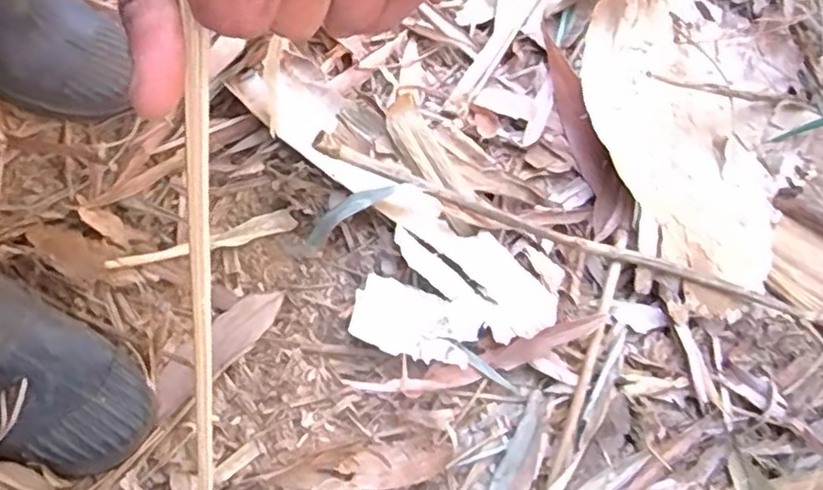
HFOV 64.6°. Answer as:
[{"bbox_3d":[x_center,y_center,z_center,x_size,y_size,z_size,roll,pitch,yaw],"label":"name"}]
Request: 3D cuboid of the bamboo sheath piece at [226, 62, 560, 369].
[{"bbox_3d":[-0.035,-0.024,0.557,0.139,0.028,0.325,-41,81,-10],"label":"bamboo sheath piece"}]

